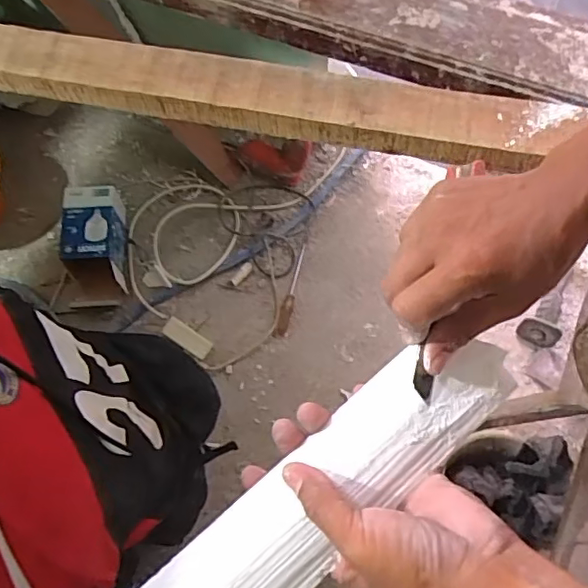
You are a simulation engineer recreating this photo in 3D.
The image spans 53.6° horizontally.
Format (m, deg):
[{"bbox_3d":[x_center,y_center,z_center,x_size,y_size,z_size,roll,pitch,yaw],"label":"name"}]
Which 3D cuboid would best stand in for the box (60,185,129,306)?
[{"bbox_3d":[-0.432,-0.108,1.251,0.122,0.095,0.248,-5,69,-2],"label":"box"}]

